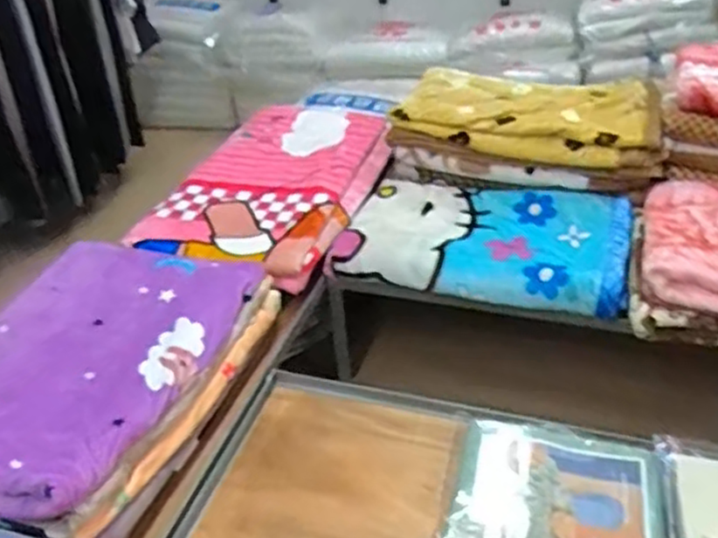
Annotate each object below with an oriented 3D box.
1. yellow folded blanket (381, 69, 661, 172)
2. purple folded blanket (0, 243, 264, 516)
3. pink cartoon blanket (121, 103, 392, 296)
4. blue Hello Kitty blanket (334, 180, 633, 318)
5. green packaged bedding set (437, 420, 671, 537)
[{"bbox_3d":[0.453,-0.445,1.891,0.653,0.112,0.421,7,38,16],"label":"yellow folded blanket"},{"bbox_3d":[-0.511,0.157,1.296,0.430,0.097,0.673,11,39,20],"label":"purple folded blanket"},{"bbox_3d":[-0.209,-0.232,1.882,0.461,0.110,0.827,8,38,16],"label":"pink cartoon blanket"},{"bbox_3d":[0.307,-0.082,1.683,0.654,0.074,0.408,8,38,17],"label":"blue Hello Kitty blanket"},{"bbox_3d":[0.323,0.376,1.158,0.339,0.052,0.262,7,38,15],"label":"green packaged bedding set"}]

